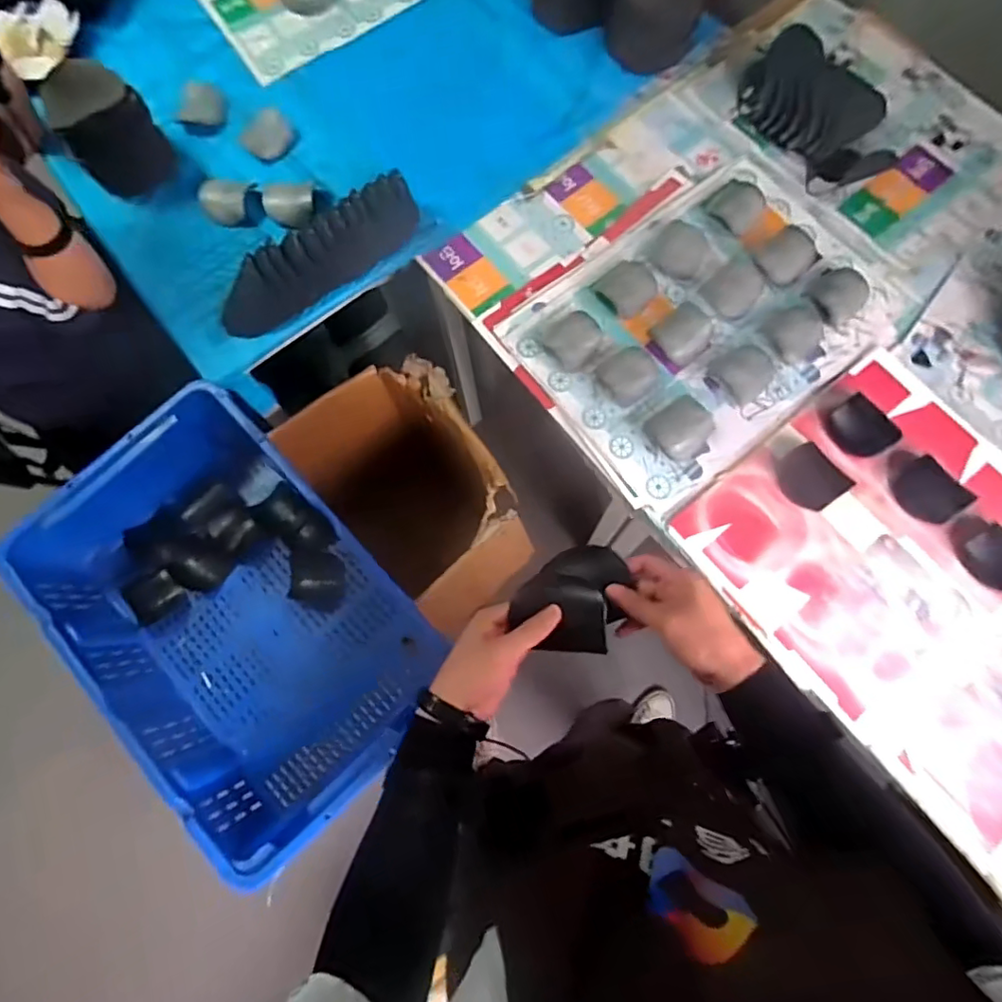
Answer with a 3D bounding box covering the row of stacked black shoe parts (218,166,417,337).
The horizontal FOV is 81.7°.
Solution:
[{"bbox_3d":[-0.306,-0.404,0.960,0.369,0.101,0.071,-34,76,-9],"label":"row of stacked black shoe parts"}]

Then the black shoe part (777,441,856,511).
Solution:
[{"bbox_3d":[0.465,-0.037,0.864,0.090,0.009,0.092,-34,76,-9],"label":"black shoe part"}]

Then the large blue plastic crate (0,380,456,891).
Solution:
[{"bbox_3d":[-0.416,0.185,0.939,0.420,0.173,0.655,-41,78,-9],"label":"large blue plastic crate"}]

